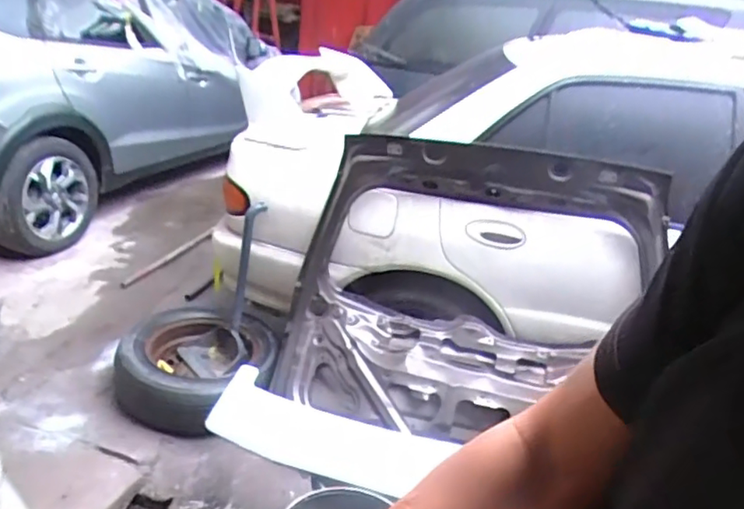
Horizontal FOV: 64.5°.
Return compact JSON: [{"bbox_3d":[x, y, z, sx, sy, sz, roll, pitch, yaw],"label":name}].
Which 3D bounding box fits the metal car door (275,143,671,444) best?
[{"bbox_3d":[0.279,0.116,1.892,1.078,0.931,0.218,13,6,12],"label":"metal car door"}]

